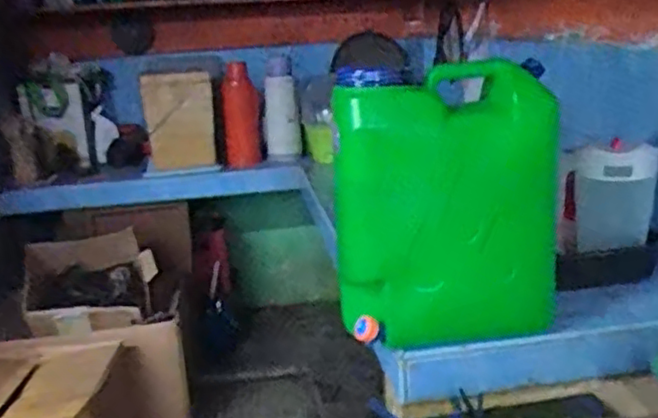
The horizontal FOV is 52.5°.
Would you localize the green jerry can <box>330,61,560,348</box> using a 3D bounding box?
[{"bbox_3d":[0.174,-0.003,0.994,0.309,0.397,0.130,-9,16,-20],"label":"green jerry can"}]

